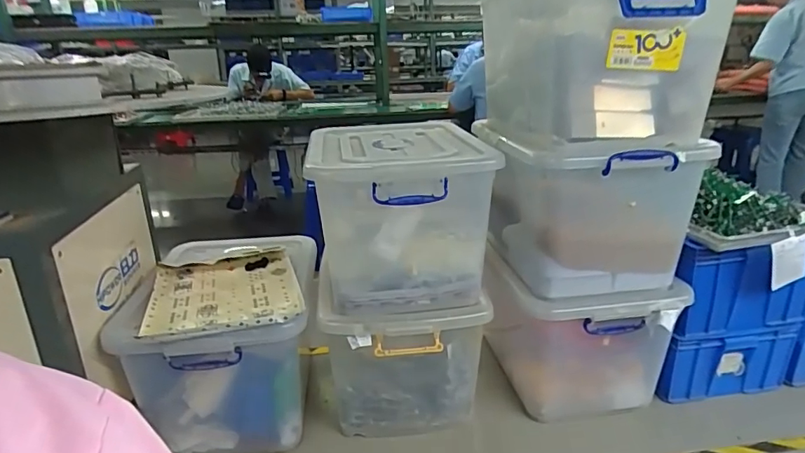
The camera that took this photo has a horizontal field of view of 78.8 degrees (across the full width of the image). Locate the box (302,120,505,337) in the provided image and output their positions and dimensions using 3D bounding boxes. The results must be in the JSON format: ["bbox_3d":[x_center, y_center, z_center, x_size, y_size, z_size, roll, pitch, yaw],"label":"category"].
[{"bbox_3d":[-0.013,-0.022,1.407,0.452,0.442,0.612,-2,16,-3],"label":"box"}]

